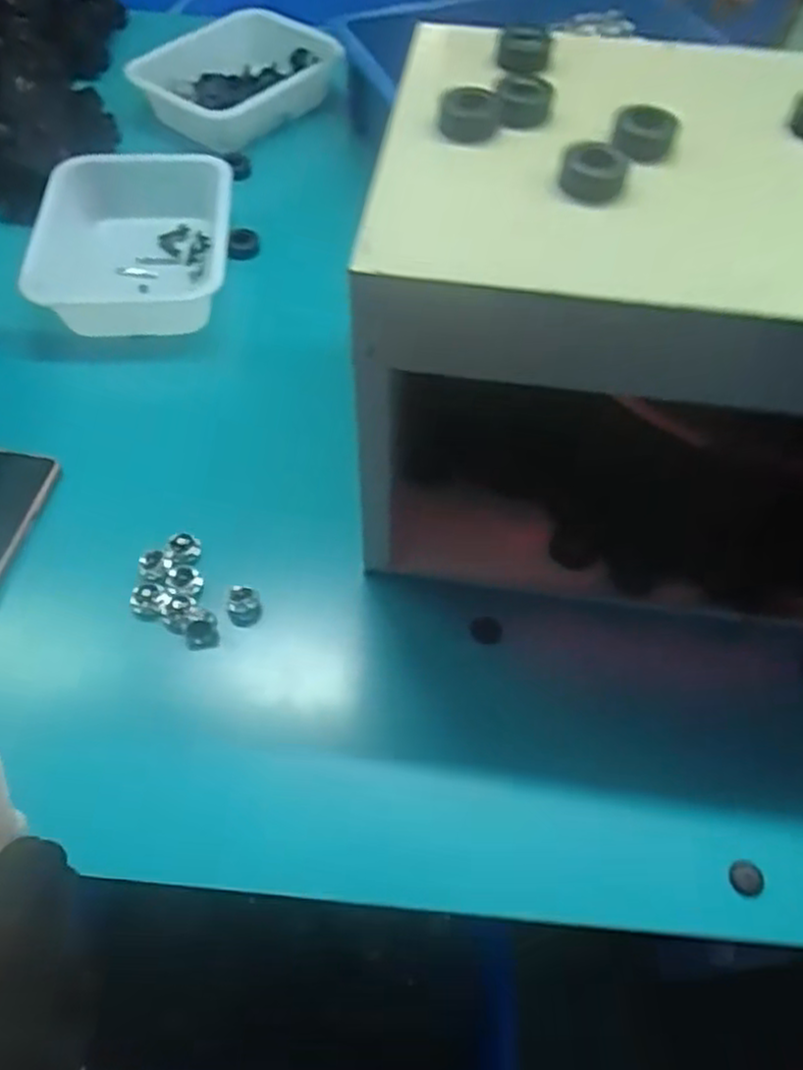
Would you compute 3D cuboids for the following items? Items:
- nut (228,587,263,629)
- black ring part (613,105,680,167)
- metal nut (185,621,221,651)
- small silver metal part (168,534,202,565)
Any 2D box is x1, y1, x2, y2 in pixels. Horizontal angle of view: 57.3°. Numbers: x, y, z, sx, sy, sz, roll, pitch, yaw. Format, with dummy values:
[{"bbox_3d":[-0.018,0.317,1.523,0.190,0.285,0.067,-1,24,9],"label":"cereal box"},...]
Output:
[{"bbox_3d":[-0.117,0.055,0.550,0.022,0.022,0.025,0,56,-2],"label":"nut"},{"bbox_3d":[0.152,-0.250,0.459,0.037,0.020,0.041,17,57,9],"label":"black ring part"},{"bbox_3d":[-0.144,0.073,0.533,0.023,0.018,0.014,-8,56,-8],"label":"metal nut"},{"bbox_3d":[-0.169,0.011,0.576,0.023,0.019,0.016,-6,56,-6],"label":"small silver metal part"}]

